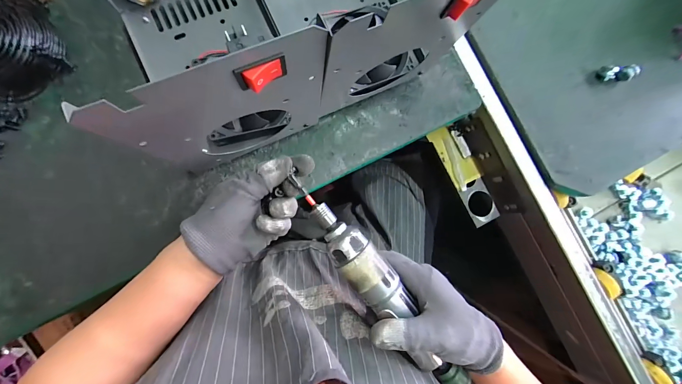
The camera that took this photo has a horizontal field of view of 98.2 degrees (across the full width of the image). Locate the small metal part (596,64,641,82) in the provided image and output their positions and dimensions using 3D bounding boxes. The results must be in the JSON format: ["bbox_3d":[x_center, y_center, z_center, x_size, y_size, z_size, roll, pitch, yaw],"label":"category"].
[{"bbox_3d":[0.371,-0.158,0.393,0.047,0.018,0.020,-2,85,-6],"label":"small metal part"}]

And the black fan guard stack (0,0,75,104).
[{"bbox_3d":[-0.357,-0.153,0.312,0.094,0.040,0.103,-28,88,-7],"label":"black fan guard stack"}]

